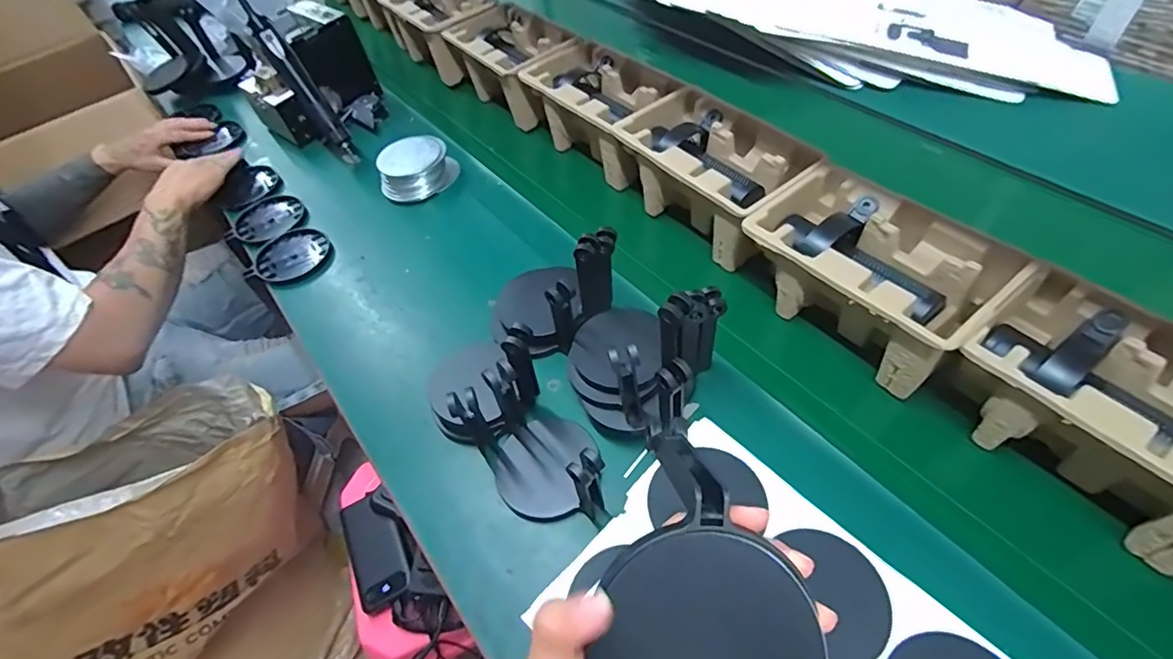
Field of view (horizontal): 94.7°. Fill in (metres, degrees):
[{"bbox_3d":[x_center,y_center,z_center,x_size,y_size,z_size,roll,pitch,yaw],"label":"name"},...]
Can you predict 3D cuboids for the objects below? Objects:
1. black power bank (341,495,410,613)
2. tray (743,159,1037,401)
[{"bbox_3d":[-0.287,0.295,0.731,0.069,0.021,0.147,-26,55,-14],"label":"black power bank"},{"bbox_3d":[0.286,-0.057,0.558,0.146,0.098,0.228,-32,56,-17],"label":"tray"}]

